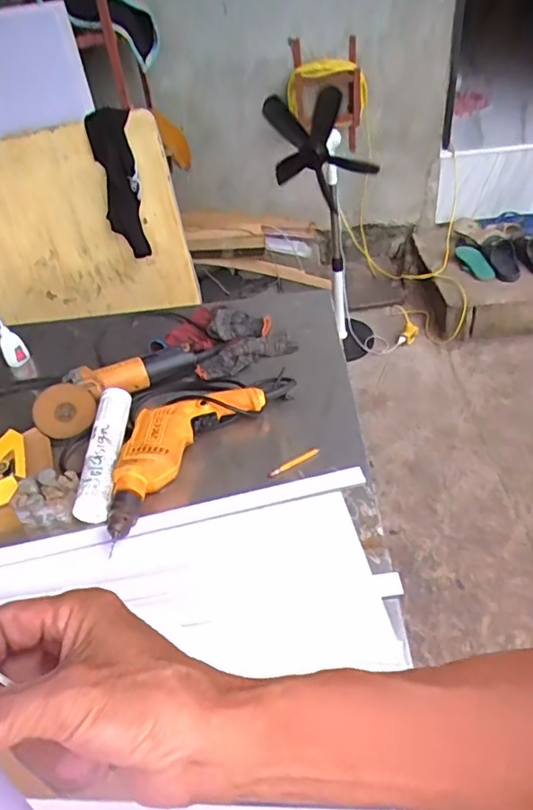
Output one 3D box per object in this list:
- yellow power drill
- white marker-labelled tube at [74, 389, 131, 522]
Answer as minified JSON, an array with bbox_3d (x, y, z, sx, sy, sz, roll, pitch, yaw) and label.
[{"bbox_3d":[-0.147,0.054,0.853,0.128,0.053,0.317,25,51,30],"label":"yellow power drill"},{"bbox_3d":[-0.239,0.069,0.853,0.054,0.057,0.221,-2,42,4],"label":"white marker-labelled tube"}]

